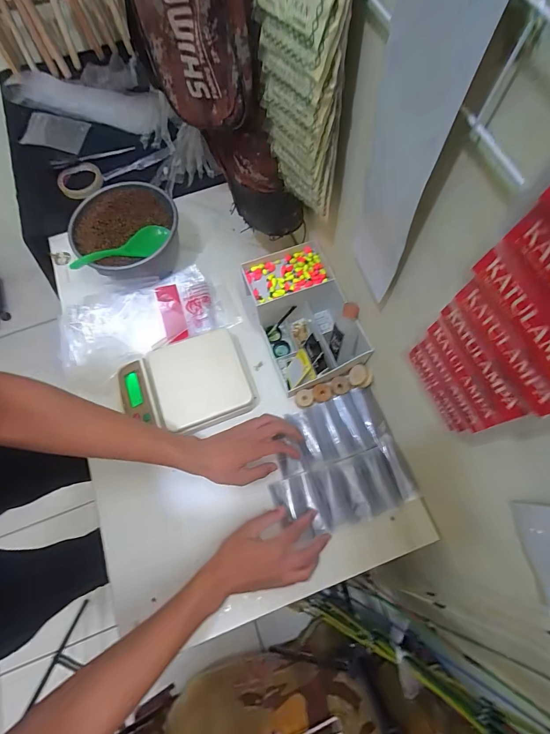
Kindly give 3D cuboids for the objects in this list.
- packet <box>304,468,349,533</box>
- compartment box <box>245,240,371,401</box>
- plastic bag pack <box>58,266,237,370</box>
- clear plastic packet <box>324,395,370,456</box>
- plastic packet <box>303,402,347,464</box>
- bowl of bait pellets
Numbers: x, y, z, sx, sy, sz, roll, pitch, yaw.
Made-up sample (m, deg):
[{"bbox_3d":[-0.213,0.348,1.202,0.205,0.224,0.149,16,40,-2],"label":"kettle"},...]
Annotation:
[{"bbox_3d":[0.081,0.214,0.545,0.040,0.017,0.091,-18,70,-5],"label":"packet"},{"bbox_3d":[0.054,-0.089,0.606,0.154,0.086,0.232,-19,70,-5],"label":"compartment box"},{"bbox_3d":[-0.244,-0.088,0.641,0.305,0.036,0.147,-22,71,-6],"label":"plastic bag pack"},{"bbox_3d":[0.119,0.101,0.577,0.038,0.012,0.100,-21,71,-6],"label":"clear plastic packet"},{"bbox_3d":[0.085,0.111,0.570,0.039,0.005,0.098,-19,70,-5],"label":"plastic packet"},{"bbox_3d":[-0.282,-0.244,0.652,0.175,0.096,0.191,-1,70,2],"label":"bowl of bait pellets"}]

